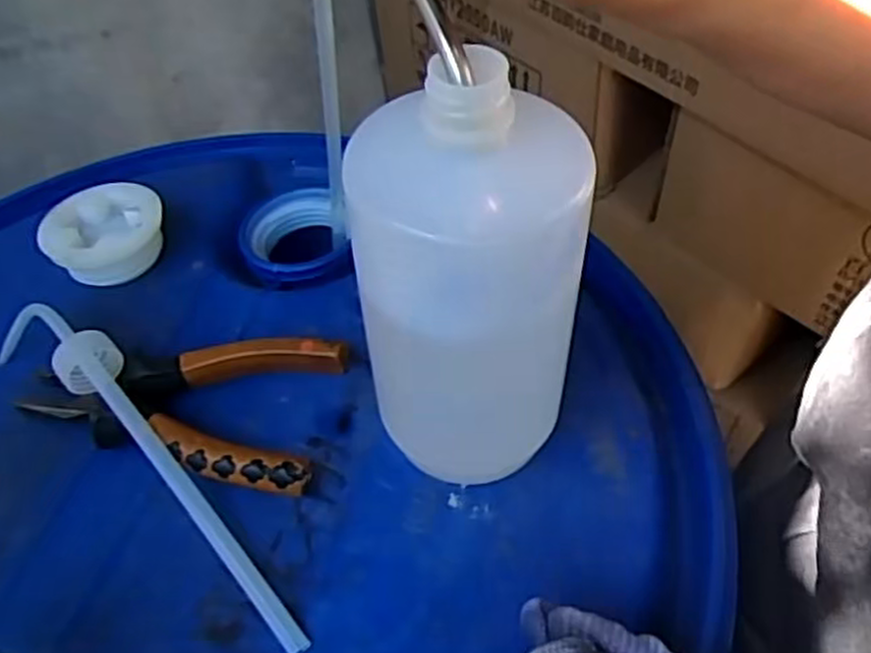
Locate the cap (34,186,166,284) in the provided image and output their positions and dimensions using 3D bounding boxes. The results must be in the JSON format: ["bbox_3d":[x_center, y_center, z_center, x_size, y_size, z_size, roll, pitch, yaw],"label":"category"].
[{"bbox_3d":[-0.208,-0.060,0.492,0.069,0.028,0.064,-15,51,-7],"label":"cap"}]

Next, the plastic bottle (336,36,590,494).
[{"bbox_3d":[0.016,-0.018,0.311,0.084,0.172,0.076,-1,51,5],"label":"plastic bottle"}]

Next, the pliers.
[{"bbox_3d":[-0.132,0.038,0.410,0.158,0.018,0.085,6,52,11],"label":"pliers"}]

